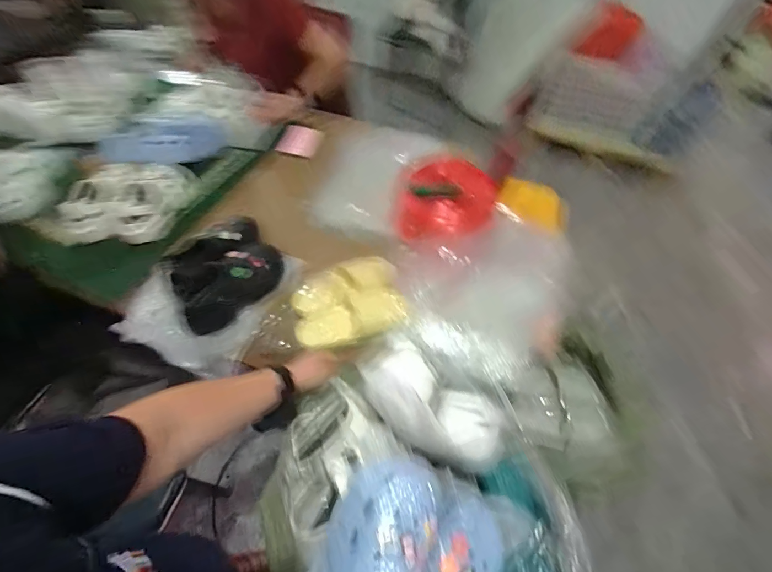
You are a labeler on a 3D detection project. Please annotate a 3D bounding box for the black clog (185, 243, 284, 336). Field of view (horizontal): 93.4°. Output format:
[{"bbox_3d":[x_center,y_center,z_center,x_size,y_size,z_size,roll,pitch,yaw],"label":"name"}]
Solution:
[{"bbox_3d":[-0.372,0.002,0.874,0.112,0.083,0.255,37,75,22],"label":"black clog"}]

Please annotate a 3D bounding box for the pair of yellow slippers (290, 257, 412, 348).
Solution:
[{"bbox_3d":[-0.097,0.024,0.880,0.257,0.077,0.211,-11,55,-12],"label":"pair of yellow slippers"}]

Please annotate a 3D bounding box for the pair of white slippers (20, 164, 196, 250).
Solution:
[{"bbox_3d":[-0.749,-0.244,1.024,0.360,0.117,0.256,-8,54,-9],"label":"pair of white slippers"}]

